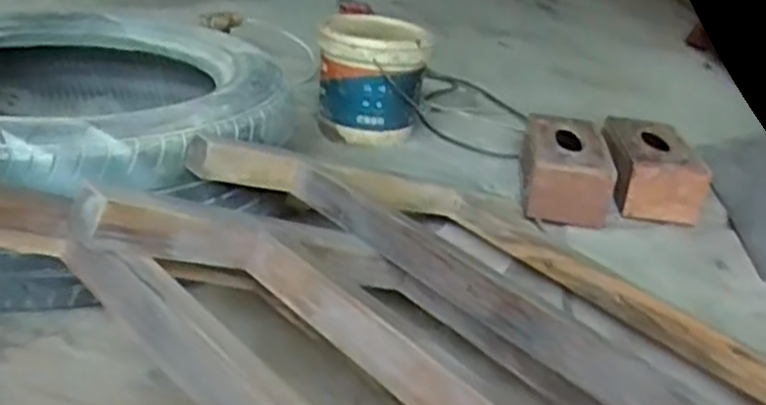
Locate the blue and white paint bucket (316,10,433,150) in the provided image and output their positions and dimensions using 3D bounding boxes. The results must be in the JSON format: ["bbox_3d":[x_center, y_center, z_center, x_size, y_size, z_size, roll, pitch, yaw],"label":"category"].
[{"bbox_3d":[-0.024,-0.242,1.532,0.210,0.187,0.241,5,26,-4],"label":"blue and white paint bucket"}]

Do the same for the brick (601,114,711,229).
[{"bbox_3d":[0.467,-0.070,1.393,0.147,0.088,0.251,7,26,-1],"label":"brick"}]

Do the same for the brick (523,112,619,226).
[{"bbox_3d":[0.307,-0.062,1.346,0.139,0.103,0.267,8,26,2],"label":"brick"}]

